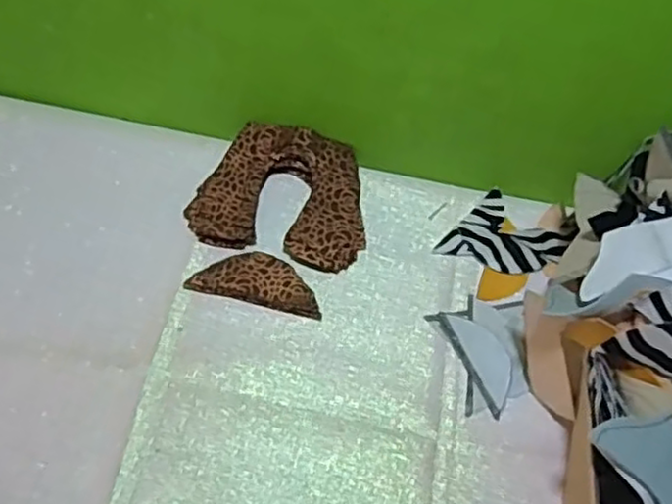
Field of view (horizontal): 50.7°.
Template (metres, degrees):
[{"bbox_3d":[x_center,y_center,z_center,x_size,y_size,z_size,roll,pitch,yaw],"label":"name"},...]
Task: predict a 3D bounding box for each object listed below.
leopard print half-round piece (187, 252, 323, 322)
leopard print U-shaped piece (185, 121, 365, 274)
[{"bbox_3d":[-0.075,0.027,0.685,0.124,0.018,0.048,11,58,2],"label":"leopard print half-round piece"},{"bbox_3d":[-0.051,-0.060,0.729,0.173,0.043,0.137,15,58,4],"label":"leopard print U-shaped piece"}]

